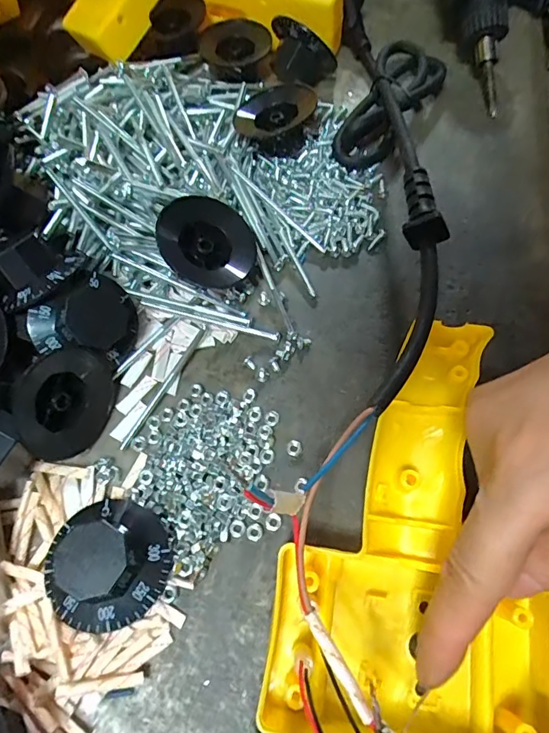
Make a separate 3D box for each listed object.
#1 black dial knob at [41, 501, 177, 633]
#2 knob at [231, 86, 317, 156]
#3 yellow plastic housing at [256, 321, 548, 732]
[{"bbox_3d":[-0.064,0.074,0.182,0.042,0.029,0.047,-13,66,-5],"label":"black dial knob"},{"bbox_3d":[0.002,-0.142,0.276,0.030,0.026,0.043,35,70,14],"label":"knob"},{"bbox_3d":[0.065,0.061,0.183,0.122,0.035,0.153,6,66,3],"label":"yellow plastic housing"}]

